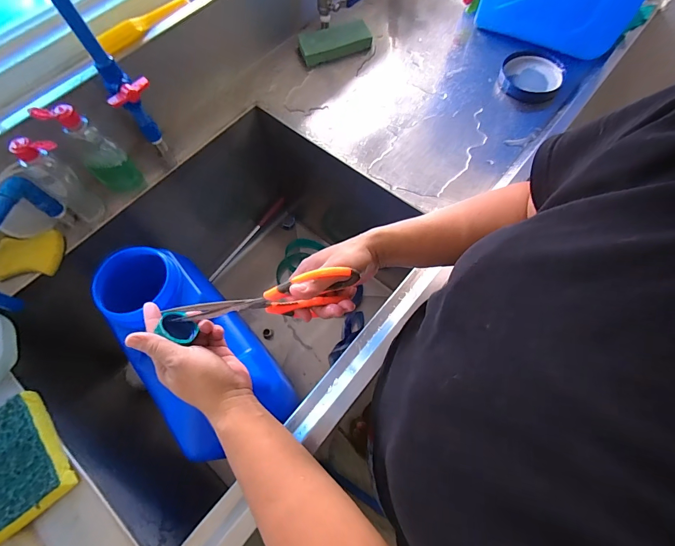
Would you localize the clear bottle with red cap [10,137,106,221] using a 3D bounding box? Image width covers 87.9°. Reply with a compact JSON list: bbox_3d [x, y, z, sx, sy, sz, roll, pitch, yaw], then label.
[{"bbox_3d":[-0.433,-0.146,0.546,0.051,0.154,0.057,25,69,12],"label":"clear bottle with red cap"}]

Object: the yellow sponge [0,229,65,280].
[{"bbox_3d":[-0.500,-0.030,0.562,0.103,0.018,0.075,-7,66,-2],"label":"yellow sponge"}]

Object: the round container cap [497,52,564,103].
[{"bbox_3d":[0.385,-0.400,0.706,0.106,0.027,0.131,3,66,3],"label":"round container cap"}]

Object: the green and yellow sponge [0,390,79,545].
[{"bbox_3d":[-0.401,0.234,0.434,0.089,0.043,0.145,-38,71,-14],"label":"green and yellow sponge"}]

